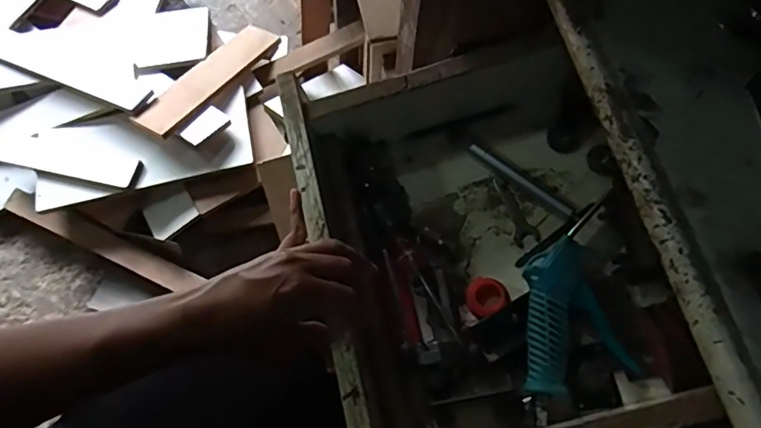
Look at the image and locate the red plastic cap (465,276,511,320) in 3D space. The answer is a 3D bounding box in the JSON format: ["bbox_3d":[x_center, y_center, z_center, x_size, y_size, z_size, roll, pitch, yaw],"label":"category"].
[{"bbox_3d":[0.099,0.076,0.504,0.042,0.016,0.035,-30,72,-13],"label":"red plastic cap"}]

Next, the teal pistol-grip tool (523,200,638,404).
[{"bbox_3d":[0.171,0.074,0.476,0.084,0.026,0.167,3,68,0],"label":"teal pistol-grip tool"}]

